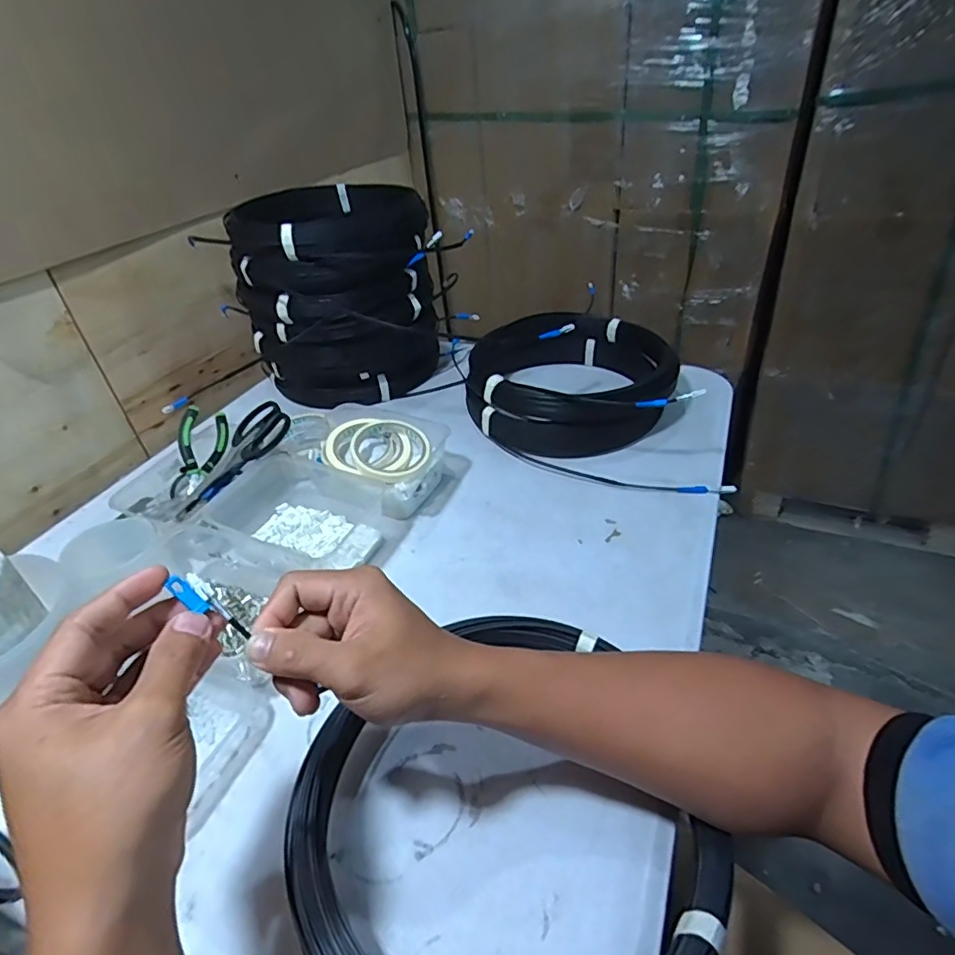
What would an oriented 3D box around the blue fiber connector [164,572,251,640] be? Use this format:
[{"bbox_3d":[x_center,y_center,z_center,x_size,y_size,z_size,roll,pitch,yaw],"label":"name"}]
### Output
[{"bbox_3d":[-0.141,0.069,0.293,0.047,0.006,0.014,44,45,-9],"label":"blue fiber connector"}]

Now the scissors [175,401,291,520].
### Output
[{"bbox_3d":[-0.299,-0.022,0.671,0.174,0.032,0.065,-45,46,-1],"label":"scissors"}]

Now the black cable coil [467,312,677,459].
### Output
[{"bbox_3d":[0.131,-0.145,0.782,0.266,0.092,0.271,-4,36,3],"label":"black cable coil"}]

